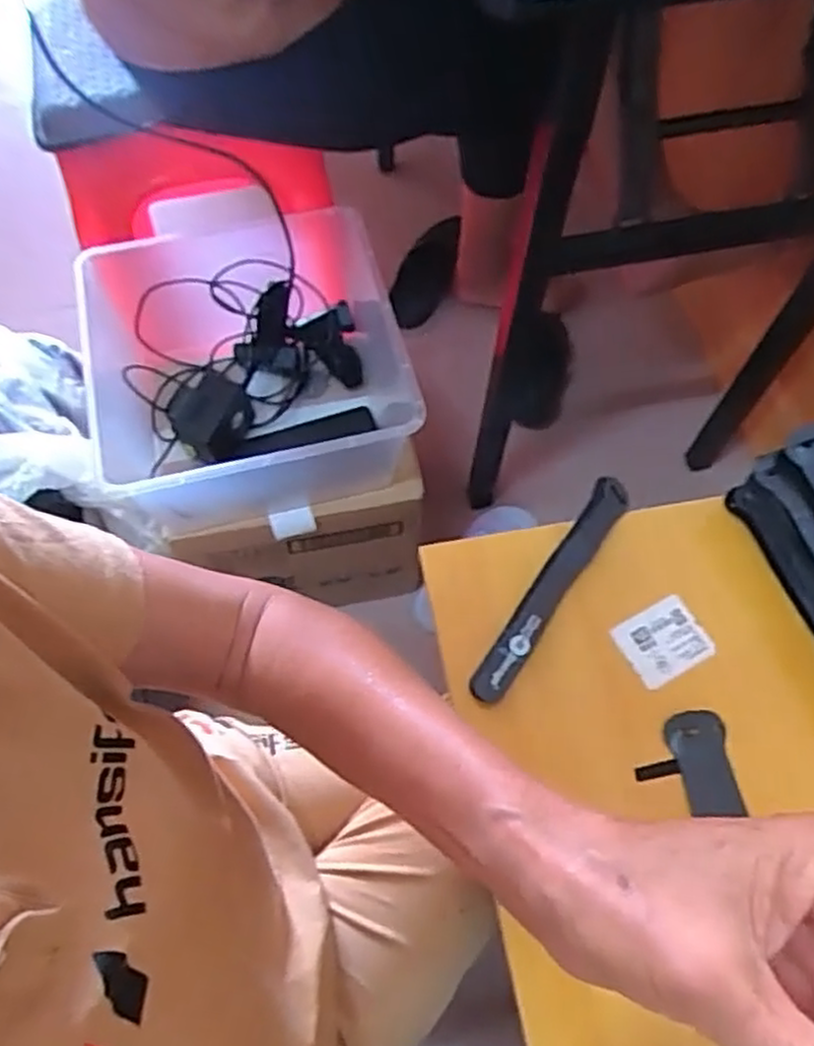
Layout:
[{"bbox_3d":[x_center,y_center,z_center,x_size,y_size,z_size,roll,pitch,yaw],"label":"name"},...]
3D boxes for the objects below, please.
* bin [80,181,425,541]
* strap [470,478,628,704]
[{"bbox_3d":[-0.162,-0.165,0.806,0.311,0.143,0.328,-11,64,-5],"label":"bin"},{"bbox_3d":[0.103,0.042,0.525,0.024,0.025,0.194,31,68,15],"label":"strap"}]

